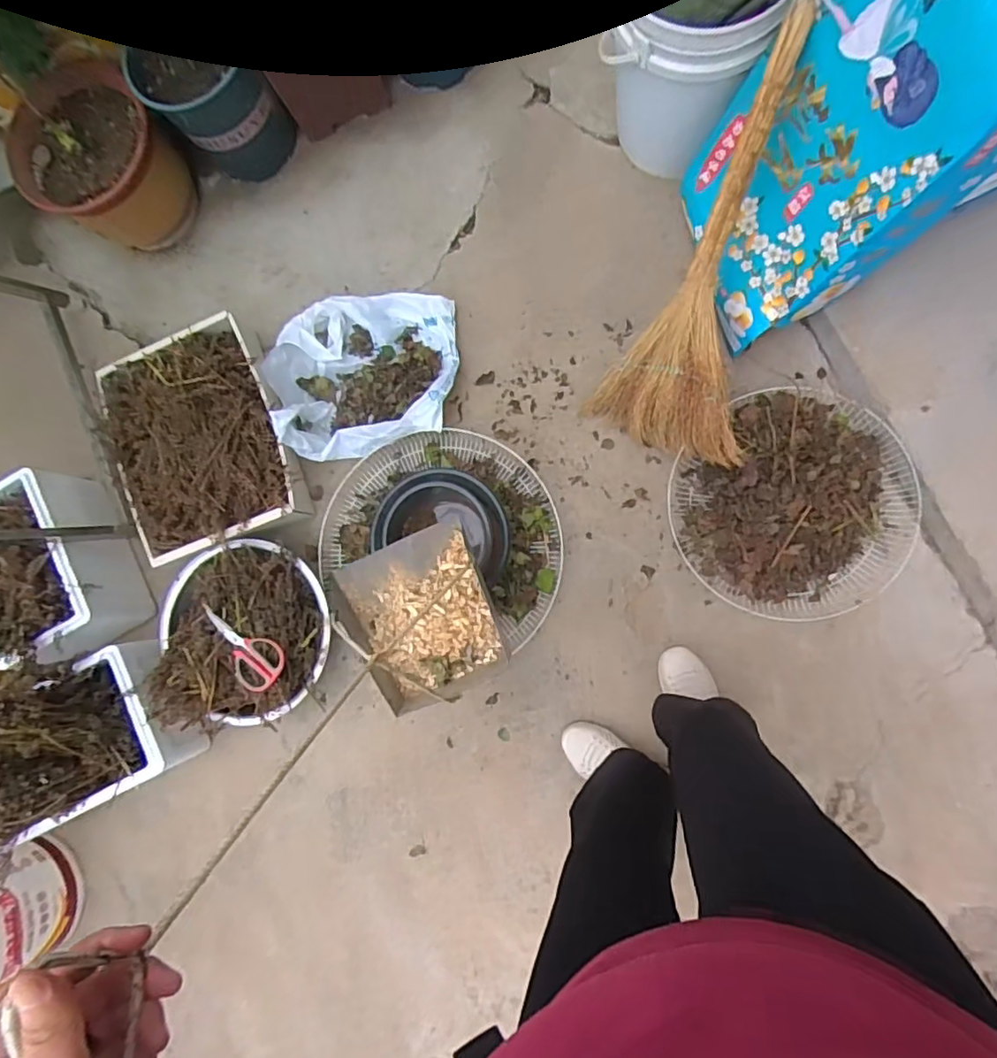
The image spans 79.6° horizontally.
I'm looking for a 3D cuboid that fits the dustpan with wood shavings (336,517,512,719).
[{"bbox_3d":[-0.125,0.150,0.988,0.244,0.083,0.267,-24,86,4],"label":"dustpan with wood shavings"}]

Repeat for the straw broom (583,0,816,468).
[{"bbox_3d":[0.347,-0.444,0.999,0.272,0.113,0.638,14,120,10],"label":"straw broom"}]

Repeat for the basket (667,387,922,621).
[{"bbox_3d":[0.536,-0.042,1.100,0.402,0.058,0.409,-1,86,9],"label":"basket"}]

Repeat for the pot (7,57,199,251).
[{"bbox_3d":[-0.830,-0.773,1.273,0.310,0.252,0.284,0,88,5],"label":"pot"}]

